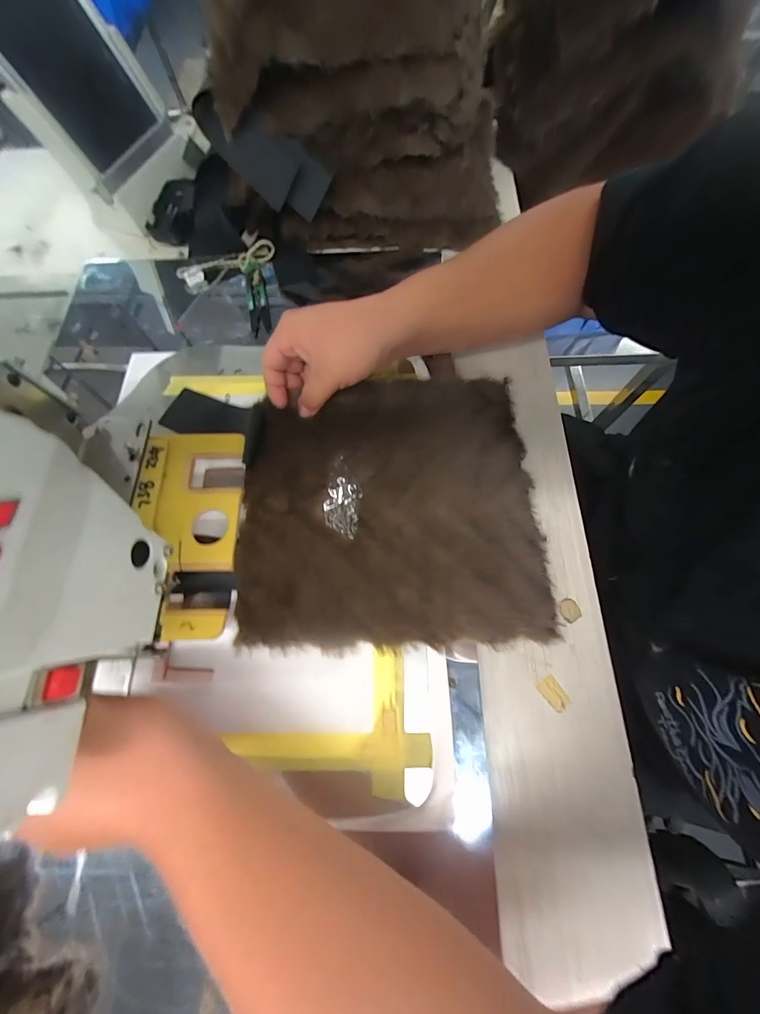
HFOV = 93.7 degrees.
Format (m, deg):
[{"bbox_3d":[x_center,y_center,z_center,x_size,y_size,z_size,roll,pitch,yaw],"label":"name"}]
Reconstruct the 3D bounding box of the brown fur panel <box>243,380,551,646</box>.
[{"bbox_3d":[0.013,-0.010,0.321,0.262,0.037,0.245,-1,65,-2],"label":"brown fur panel"}]

